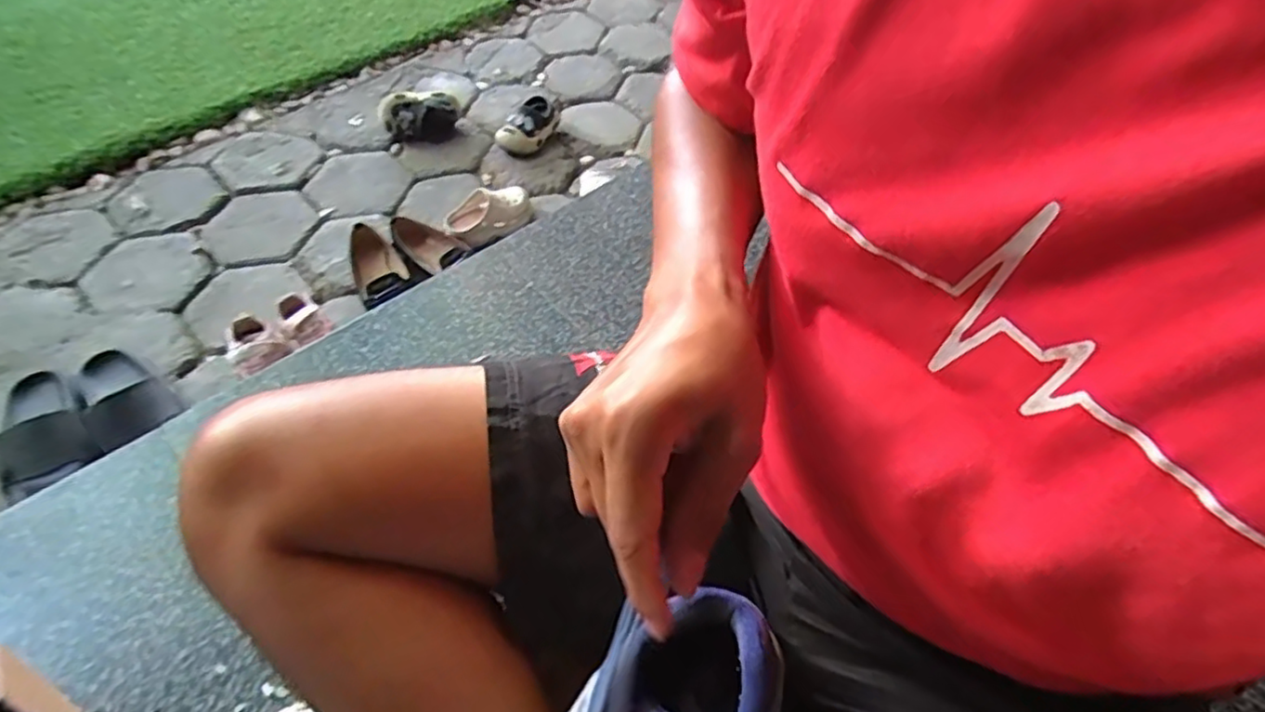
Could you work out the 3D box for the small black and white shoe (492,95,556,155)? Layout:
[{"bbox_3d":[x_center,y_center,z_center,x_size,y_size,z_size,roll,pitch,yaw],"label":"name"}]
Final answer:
[{"bbox_3d":[-0.216,-0.493,1.404,0.083,0.066,0.163,19,54,12],"label":"small black and white shoe"}]

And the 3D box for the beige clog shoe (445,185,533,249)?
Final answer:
[{"bbox_3d":[-0.272,-0.268,1.253,0.166,0.055,0.088,-29,59,-22],"label":"beige clog shoe"}]

